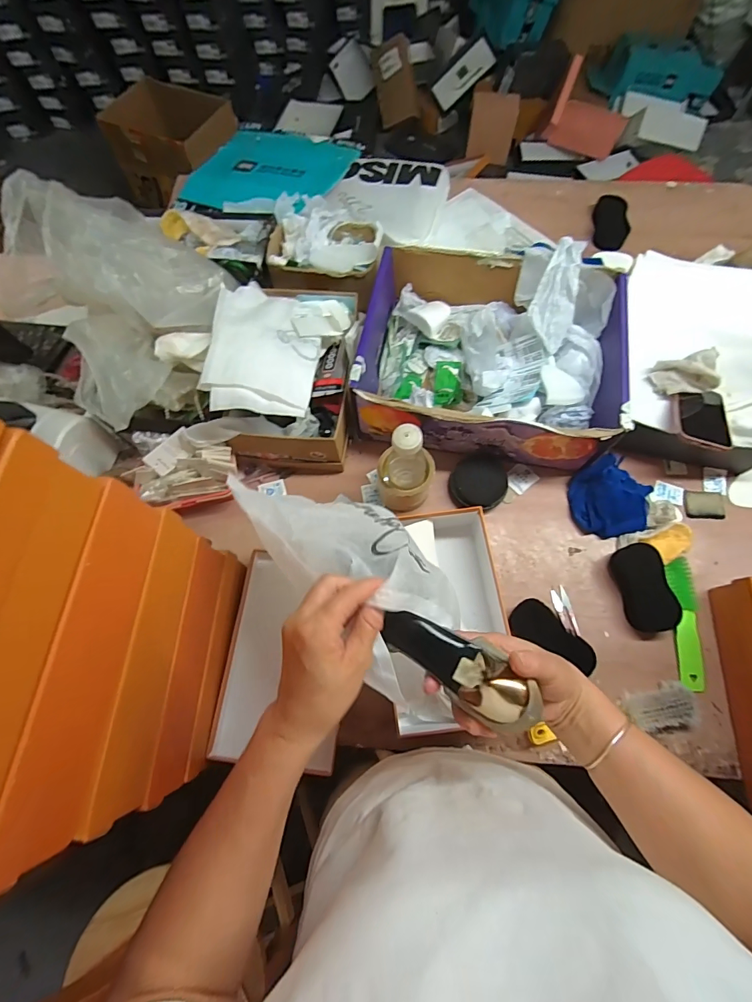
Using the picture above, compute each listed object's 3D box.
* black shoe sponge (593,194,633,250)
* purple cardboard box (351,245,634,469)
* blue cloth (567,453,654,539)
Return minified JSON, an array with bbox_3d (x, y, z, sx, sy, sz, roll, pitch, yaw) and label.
[{"bbox_3d":[0.513,-0.607,0.927,0.070,0.038,0.128,7,70,4],"label":"black shoe sponge"},{"bbox_3d":[0.186,-0.248,0.721,0.403,0.132,0.330,7,70,4],"label":"purple cardboard box"},{"bbox_3d":[0.384,-0.005,0.691,0.127,0.053,0.126,-36,73,-11],"label":"blue cloth"}]

